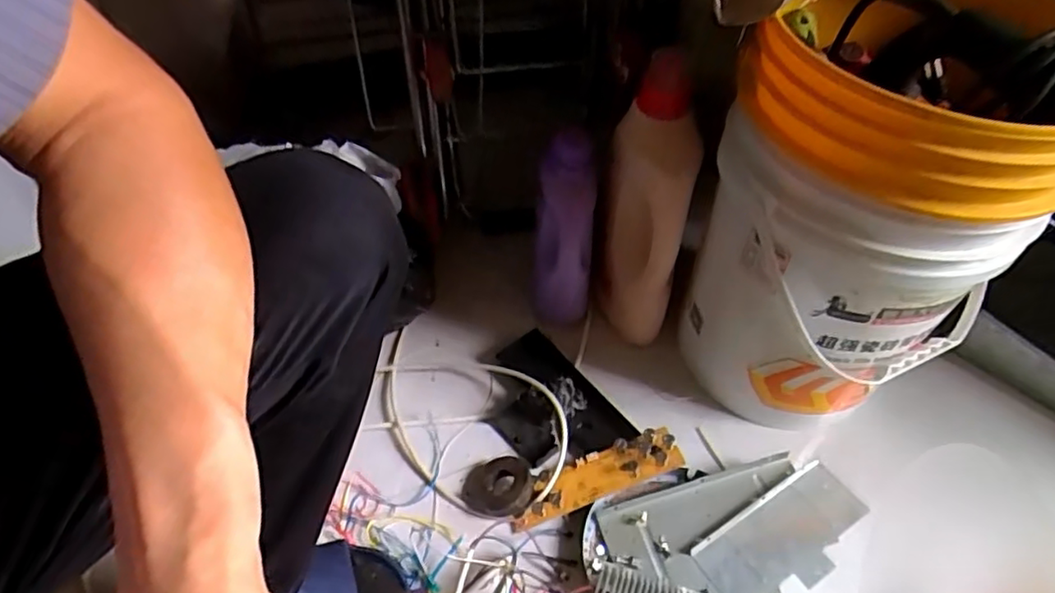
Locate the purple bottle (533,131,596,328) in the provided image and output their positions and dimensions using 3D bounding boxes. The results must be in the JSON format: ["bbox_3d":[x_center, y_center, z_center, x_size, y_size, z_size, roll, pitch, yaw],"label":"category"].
[{"bbox_3d":[0.045,-0.071,0.794,0.072,0.253,0.074,1,49,-2],"label":"purple bottle"}]

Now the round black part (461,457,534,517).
[{"bbox_3d":[-0.033,0.216,0.717,0.081,0.025,0.065,-2,41,25],"label":"round black part"}]

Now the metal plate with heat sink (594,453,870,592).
[{"bbox_3d":[0.214,0.269,0.670,0.296,0.043,0.165,-8,50,-10],"label":"metal plate with heat sink"}]

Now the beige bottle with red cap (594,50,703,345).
[{"bbox_3d":[0.138,-0.088,0.745,0.100,0.366,0.117,16,51,11],"label":"beige bottle with red cap"}]

